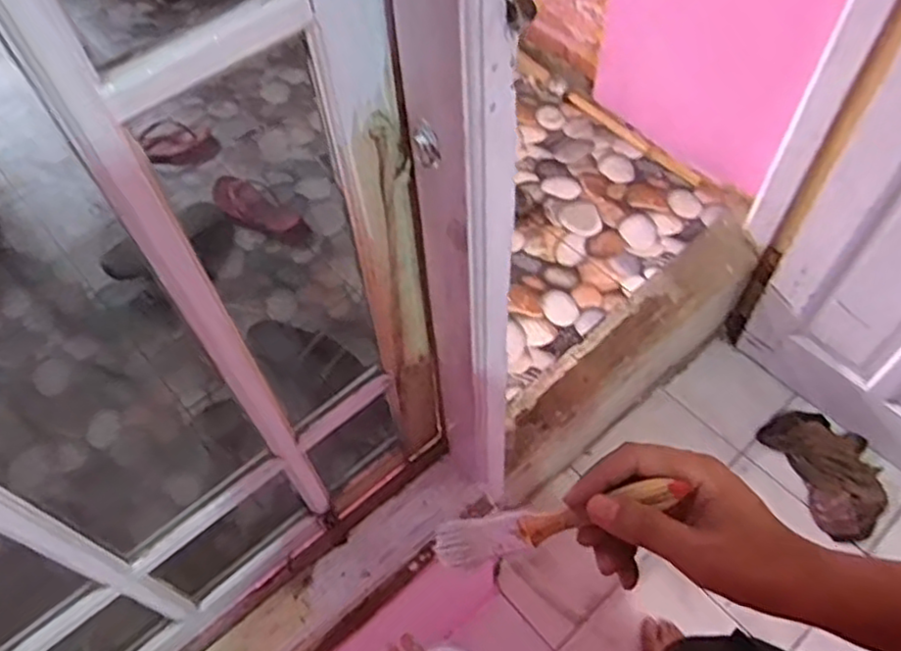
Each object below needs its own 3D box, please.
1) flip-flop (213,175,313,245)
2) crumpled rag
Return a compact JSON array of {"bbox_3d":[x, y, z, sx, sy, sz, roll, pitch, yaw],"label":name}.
[{"bbox_3d":[-0.425,-0.253,1.552,0.269,0.042,0.106,35,65,23],"label":"flip-flop"},{"bbox_3d":[0.836,0.306,1.518,0.202,0.054,0.299,-20,58,-10],"label":"crumpled rag"}]

